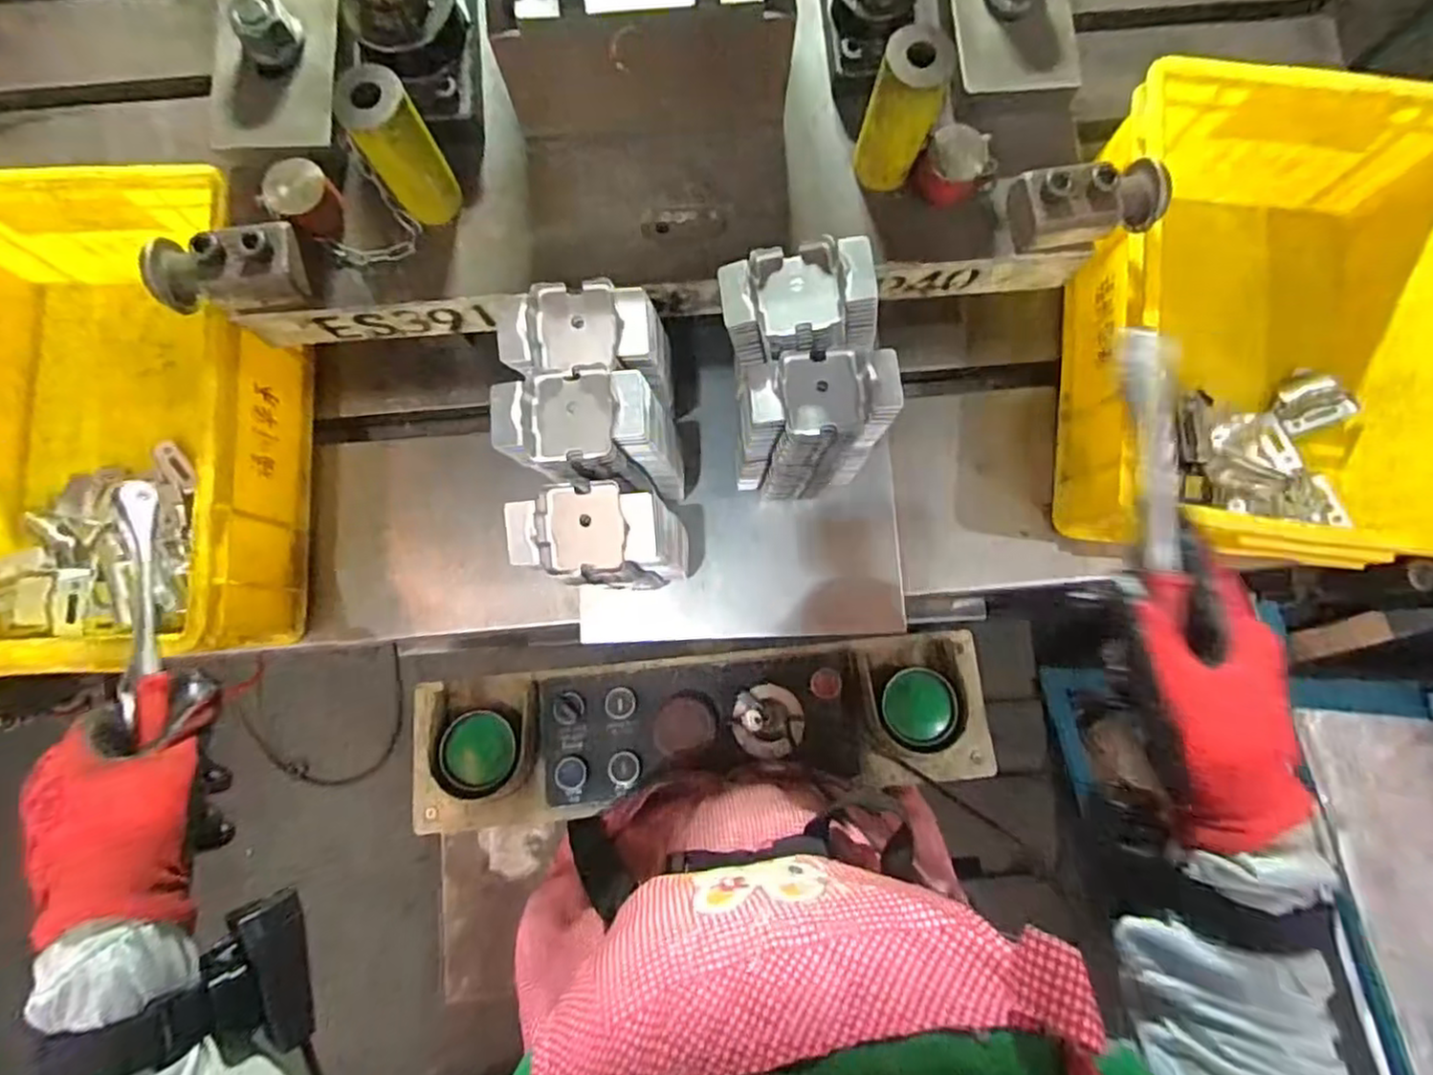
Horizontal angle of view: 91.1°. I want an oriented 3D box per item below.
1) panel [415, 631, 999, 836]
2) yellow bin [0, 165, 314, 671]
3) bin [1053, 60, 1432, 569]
[{"bbox_3d":[-0.013,0.183,0.670,0.540,0.075,0.138,-6,82,-1],"label":"panel"},{"bbox_3d":[-0.458,-0.080,0.528,0.258,0.142,0.335,-1,82,0],"label":"yellow bin"},{"bbox_3d":[0.419,-0.149,0.552,0.261,0.157,0.336,6,82,1],"label":"bin"}]

